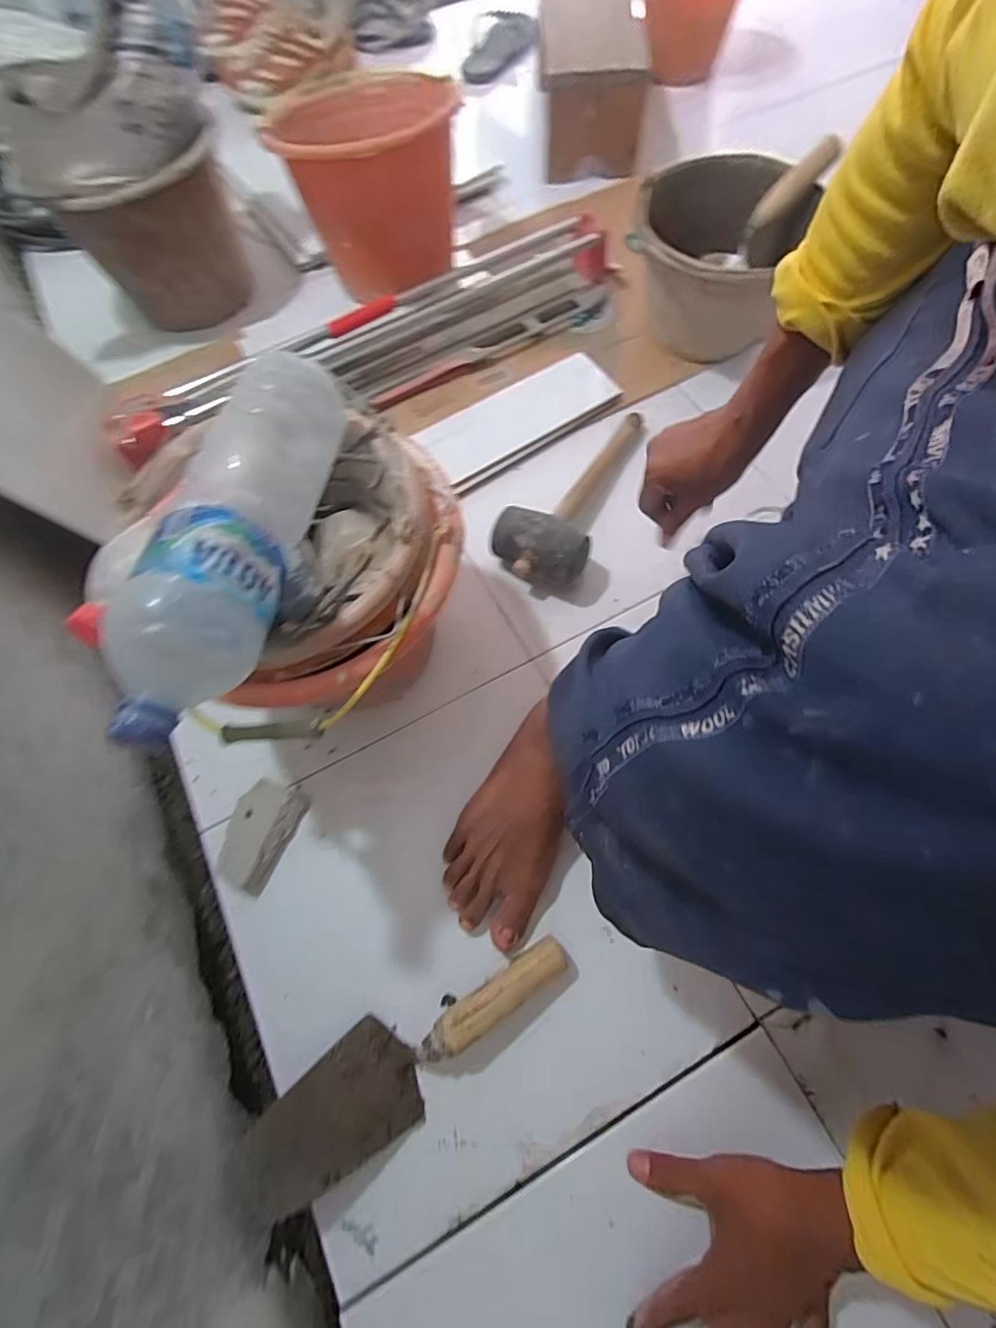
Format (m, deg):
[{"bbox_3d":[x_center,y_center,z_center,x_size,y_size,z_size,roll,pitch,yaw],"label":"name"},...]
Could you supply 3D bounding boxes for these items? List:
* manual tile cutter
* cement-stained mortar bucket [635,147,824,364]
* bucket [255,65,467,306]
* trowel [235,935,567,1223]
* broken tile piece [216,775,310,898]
[{"bbox_3d":[-0.154,-0.459,0.745,0.743,0.084,0.115,-27,68,-9],"label":"manual tile cutter"},{"bbox_3d":[0.291,-0.545,0.719,0.202,0.154,0.214,-1,67,2],"label":"cement-stained mortar bucket"},{"bbox_3d":[-0.176,-0.698,0.774,0.226,0.211,0.281,4,67,4],"label":"bucket"},{"bbox_3d":[-0.069,0.331,0.440,0.289,0.060,0.084,-29,68,-9],"label":"trowel"},{"bbox_3d":[-0.244,0.173,0.533,0.062,0.022,0.099,21,69,12],"label":"broken tile piece"}]

